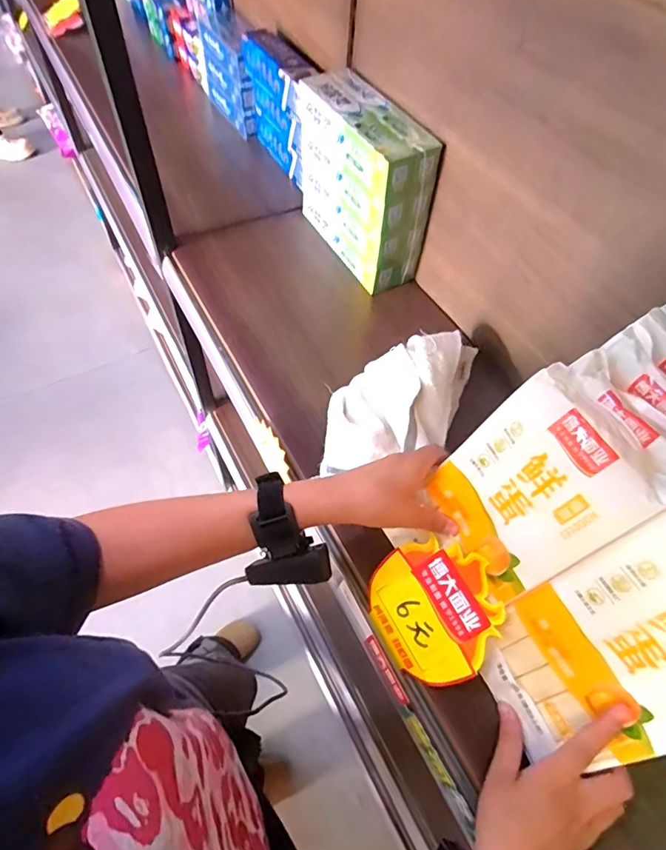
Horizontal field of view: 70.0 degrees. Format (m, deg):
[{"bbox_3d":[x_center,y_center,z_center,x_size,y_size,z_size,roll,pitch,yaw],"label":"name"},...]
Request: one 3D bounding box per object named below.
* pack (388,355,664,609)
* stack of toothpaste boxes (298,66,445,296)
[{"bbox_3d":[0.143,0.069,0.399,0.024,0.215,0.123,-3,52,-39],"label":"pack"},{"bbox_3d":[0.034,-0.340,0.664,0.079,0.191,0.236,-24,62,-19],"label":"stack of toothpaste boxes"}]

